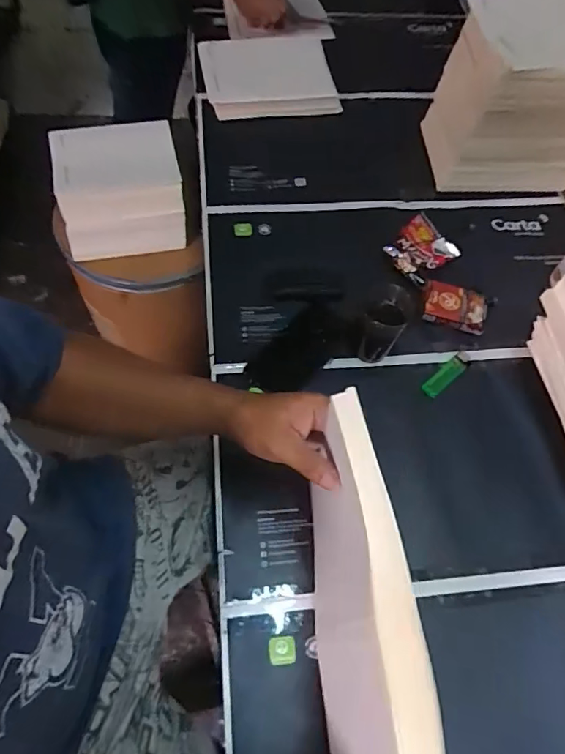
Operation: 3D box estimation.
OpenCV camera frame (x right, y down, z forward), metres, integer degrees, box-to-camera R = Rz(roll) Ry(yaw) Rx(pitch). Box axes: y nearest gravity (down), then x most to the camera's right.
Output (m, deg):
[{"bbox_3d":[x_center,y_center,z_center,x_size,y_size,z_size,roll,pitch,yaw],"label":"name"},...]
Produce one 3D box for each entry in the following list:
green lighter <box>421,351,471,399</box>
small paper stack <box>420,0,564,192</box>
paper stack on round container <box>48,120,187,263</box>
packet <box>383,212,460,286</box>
[{"bbox_3d":[0.220,-0.005,0.654,0.080,0.012,0.023,-39,71,-21],"label":"green lighter"},{"bbox_3d":[0.379,-0.434,0.775,0.228,0.228,0.187,-1,62,-4],"label":"small paper stack"},{"bbox_3d":[-0.313,-0.364,0.958,0.233,0.047,0.246,-10,98,-1],"label":"paper stack on round container"},{"bbox_3d":[0.206,-0.191,0.730,0.102,0.025,0.078,-40,71,-22],"label":"packet"}]

